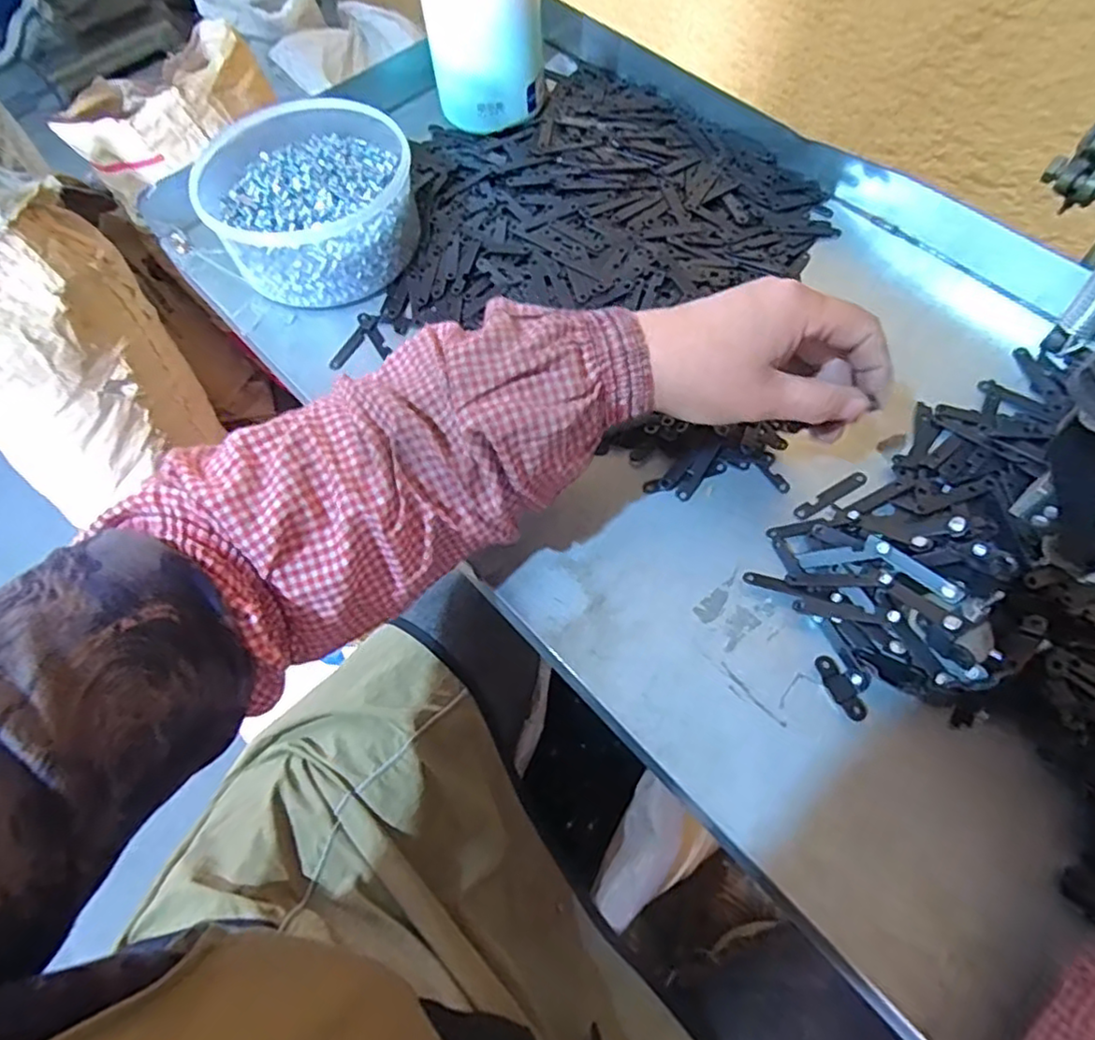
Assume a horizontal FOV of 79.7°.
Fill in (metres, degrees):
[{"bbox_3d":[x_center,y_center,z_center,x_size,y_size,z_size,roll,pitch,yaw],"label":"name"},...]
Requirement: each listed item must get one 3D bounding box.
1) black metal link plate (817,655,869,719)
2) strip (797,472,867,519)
[{"bbox_3d":[0.150,0.086,0.335,0.012,0.004,0.034,-25,65,-9],"label":"black metal link plate"},{"bbox_3d":[0.168,-0.015,0.388,0.051,0.004,0.009,-28,65,-10],"label":"strip"}]

